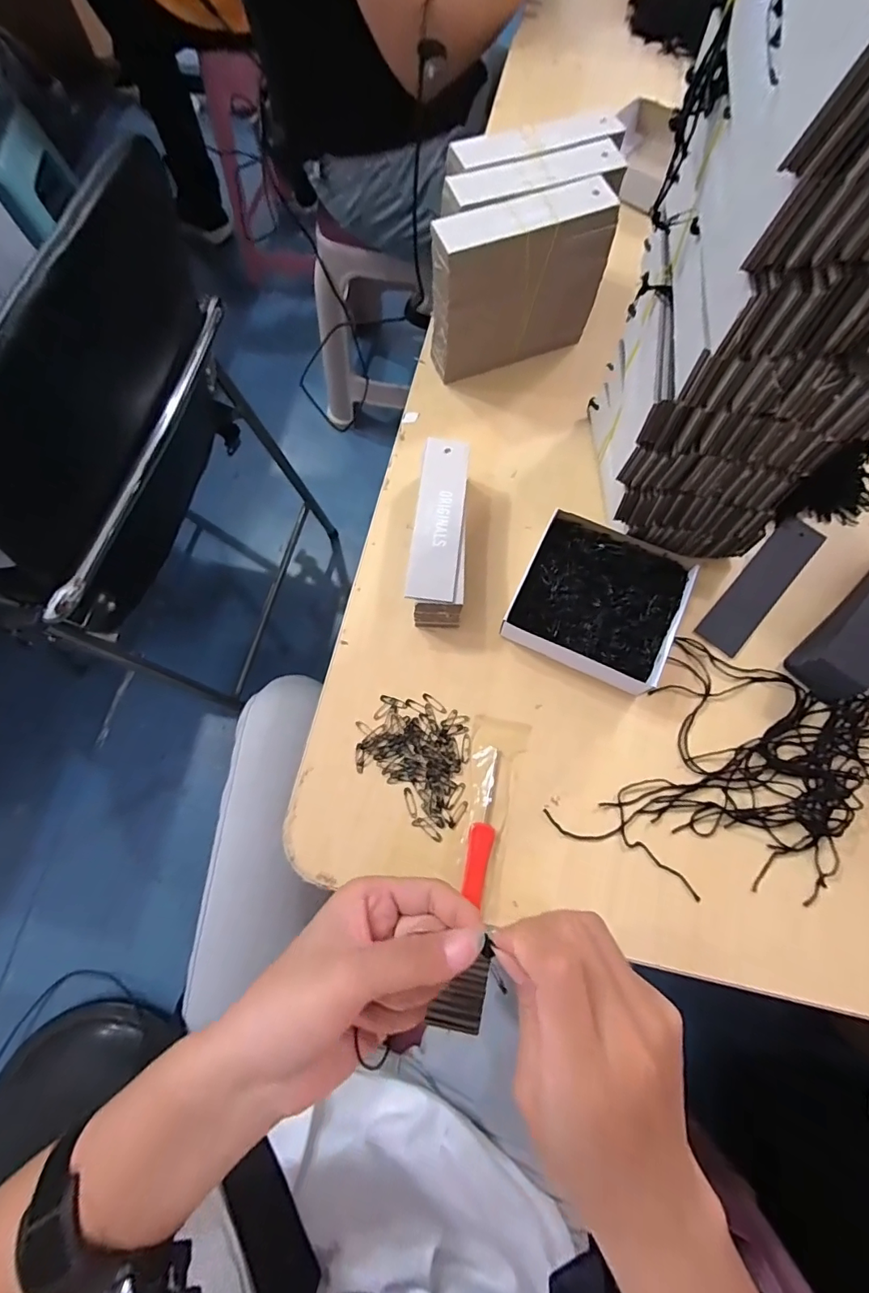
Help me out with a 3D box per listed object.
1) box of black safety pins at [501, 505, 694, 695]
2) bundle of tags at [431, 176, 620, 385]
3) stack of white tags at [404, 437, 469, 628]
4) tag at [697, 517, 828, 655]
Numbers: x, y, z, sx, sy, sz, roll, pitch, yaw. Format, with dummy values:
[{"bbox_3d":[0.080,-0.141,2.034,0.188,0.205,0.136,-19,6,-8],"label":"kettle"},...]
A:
[{"bbox_3d":[0.113,-0.031,0.345,0.103,0.027,0.104,25,74,7],"label":"box of black safety pins"},{"bbox_3d":[0.063,-0.271,0.381,0.130,0.107,0.030,-22,74,-7],"label":"bundle of tags"},{"bbox_3d":[0.003,-0.081,0.356,0.035,0.038,0.128,3,72,0],"label":"stack of white tags"},{"bbox_3d":[0.238,-0.046,0.363,0.031,0.004,0.127,41,76,12],"label":"tag"}]

